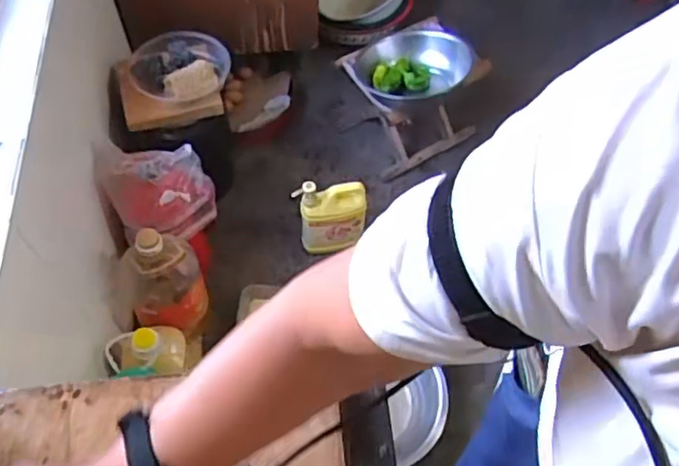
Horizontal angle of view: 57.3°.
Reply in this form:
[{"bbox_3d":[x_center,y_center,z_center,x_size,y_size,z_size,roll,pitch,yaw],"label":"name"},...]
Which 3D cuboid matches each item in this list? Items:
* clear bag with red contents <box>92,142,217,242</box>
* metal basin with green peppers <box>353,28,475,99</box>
[{"bbox_3d":[-0.385,-0.094,1.277,0.232,0.162,0.174,8,57,4],"label":"clear bag with red contents"},{"bbox_3d":[0.174,-0.393,1.463,0.238,0.114,0.218,1,57,-1],"label":"metal basin with green peppers"}]

